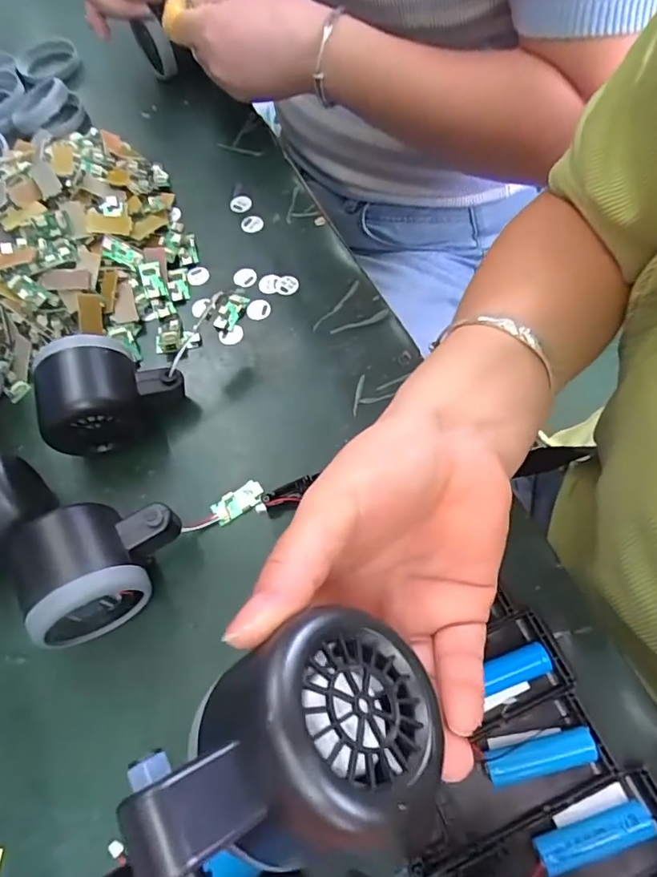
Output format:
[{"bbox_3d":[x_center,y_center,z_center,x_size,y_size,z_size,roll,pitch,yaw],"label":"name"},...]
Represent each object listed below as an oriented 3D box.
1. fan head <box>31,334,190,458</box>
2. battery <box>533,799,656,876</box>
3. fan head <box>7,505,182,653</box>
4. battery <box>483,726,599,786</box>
[{"bbox_3d":[-0.132,-0.028,0.323,0.080,0.055,0.052,-19,64,-6],"label":"fan head"},{"bbox_3d":[0.114,0.172,0.232,0.050,0.016,0.015,-18,64,-5],"label":"battery"},{"bbox_3d":[-0.116,0.066,0.280,0.076,0.054,0.059,-19,64,-6],"label":"fan head"},{"bbox_3d":[0.096,0.145,0.246,0.049,0.013,0.014,-13,64,-3],"label":"battery"}]

